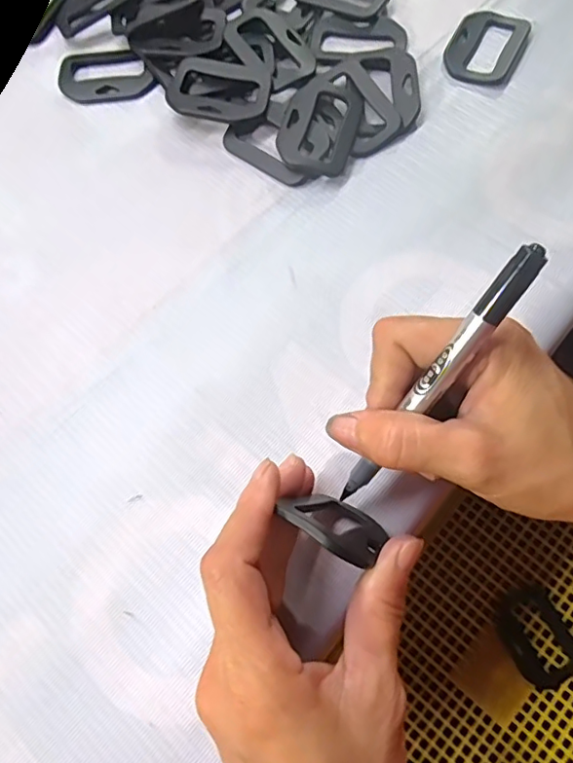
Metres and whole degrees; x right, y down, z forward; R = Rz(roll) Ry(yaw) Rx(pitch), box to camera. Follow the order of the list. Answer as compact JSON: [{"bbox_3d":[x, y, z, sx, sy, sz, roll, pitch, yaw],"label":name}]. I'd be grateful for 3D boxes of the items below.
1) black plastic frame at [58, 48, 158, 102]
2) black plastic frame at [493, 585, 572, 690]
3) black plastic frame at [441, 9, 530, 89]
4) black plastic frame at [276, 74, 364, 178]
[{"bbox_3d":[-0.114,-0.196,0.345,0.061,0.007,0.039,-1,69,2],"label":"black plastic frame"},{"bbox_3d":[0.171,0.174,0.371,0.045,0.004,0.062,-26,70,-7],"label":"black plastic frame"},{"bbox_3d":[0.124,-0.208,0.338,0.043,0.006,0.061,26,73,12],"label":"black plastic frame"},{"bbox_3d":[0.021,-0.152,0.316,0.042,0.008,0.072,21,73,-8],"label":"black plastic frame"}]

